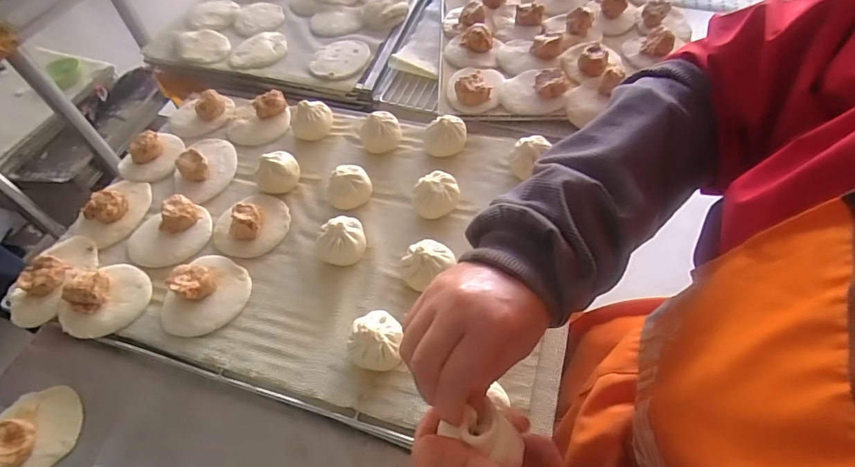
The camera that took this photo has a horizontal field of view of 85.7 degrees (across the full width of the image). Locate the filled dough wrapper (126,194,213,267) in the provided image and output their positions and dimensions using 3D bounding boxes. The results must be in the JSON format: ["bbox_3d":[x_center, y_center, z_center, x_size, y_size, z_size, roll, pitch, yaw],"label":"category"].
[{"bbox_3d":[-0.311,-0.004,0.546,0.093,0.028,0.078,-18,55,-9],"label":"filled dough wrapper"}]

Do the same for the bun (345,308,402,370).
[{"bbox_3d":[-0.050,0.101,0.439,0.053,0.044,0.051,-2,54,2],"label":"bun"}]

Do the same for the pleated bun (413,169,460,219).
[{"bbox_3d":[0.010,-0.046,0.546,0.055,0.042,0.048,-2,54,2],"label":"pleated bun"}]

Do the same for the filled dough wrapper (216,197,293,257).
[{"bbox_3d":[-0.210,-0.016,0.546,0.079,0.034,0.089,35,63,25],"label":"filled dough wrapper"}]

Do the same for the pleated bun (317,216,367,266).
[{"bbox_3d":[-0.095,0.010,0.510,0.052,0.042,0.046,-23,56,-13],"label":"pleated bun"}]

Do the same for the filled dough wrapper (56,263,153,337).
[{"bbox_3d":[-0.355,0.063,0.498,0.089,0.031,0.086,-2,54,2],"label":"filled dough wrapper"}]

